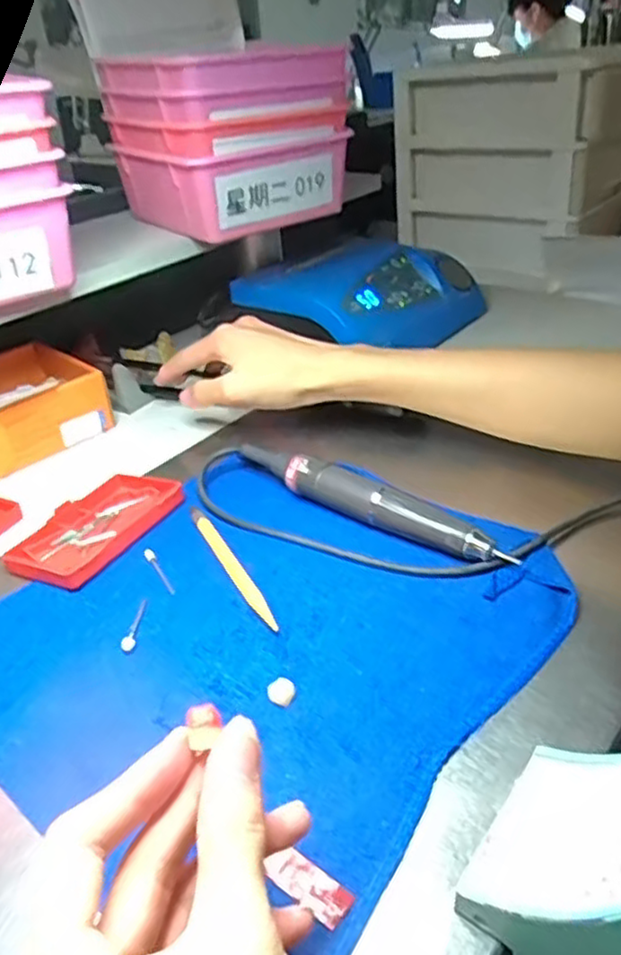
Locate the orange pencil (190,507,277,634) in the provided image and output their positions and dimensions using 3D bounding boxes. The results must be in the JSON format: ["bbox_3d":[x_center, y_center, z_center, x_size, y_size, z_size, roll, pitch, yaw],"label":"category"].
[{"bbox_3d":[-0.049,0.051,0.424,0.009,0.004,0.130,-19,36,-20],"label":"orange pencil"}]

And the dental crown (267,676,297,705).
[{"bbox_3d":[-0.014,0.102,0.339,0.011,0.007,0.011,17,39,30],"label":"dental crown"}]

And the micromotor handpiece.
[{"bbox_3d":[0.034,0.013,0.452,0.197,0.032,0.023,20,41,33],"label":"micromotor handpiece"}]

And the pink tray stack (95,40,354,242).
[{"bbox_3d":[-0.068,-0.282,0.589,0.143,0.118,0.141,-25,37,-27],"label":"pink tray stack"}]

